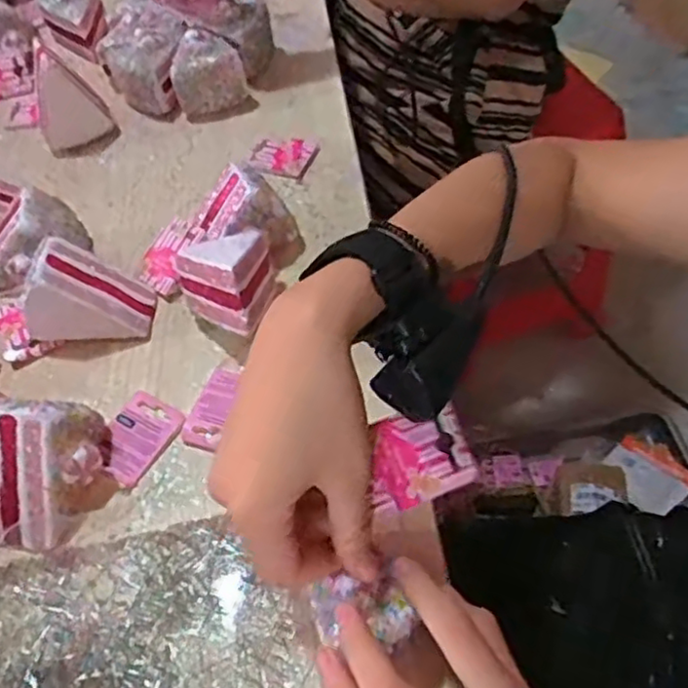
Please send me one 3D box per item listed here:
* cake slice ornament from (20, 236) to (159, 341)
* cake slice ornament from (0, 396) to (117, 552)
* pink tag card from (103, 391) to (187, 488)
[{"bbox_3d":[-0.187,-0.039,0.489,0.083,0.065,0.053,-3,54,3],"label":"cake slice ornament"},{"bbox_3d":[-0.184,0.076,0.402,0.075,0.059,0.072,-16,55,-6],"label":"cake slice ornament"},{"bbox_3d":[-0.137,0.060,0.446,0.042,0.005,0.060,24,60,21],"label":"pink tag card"}]

